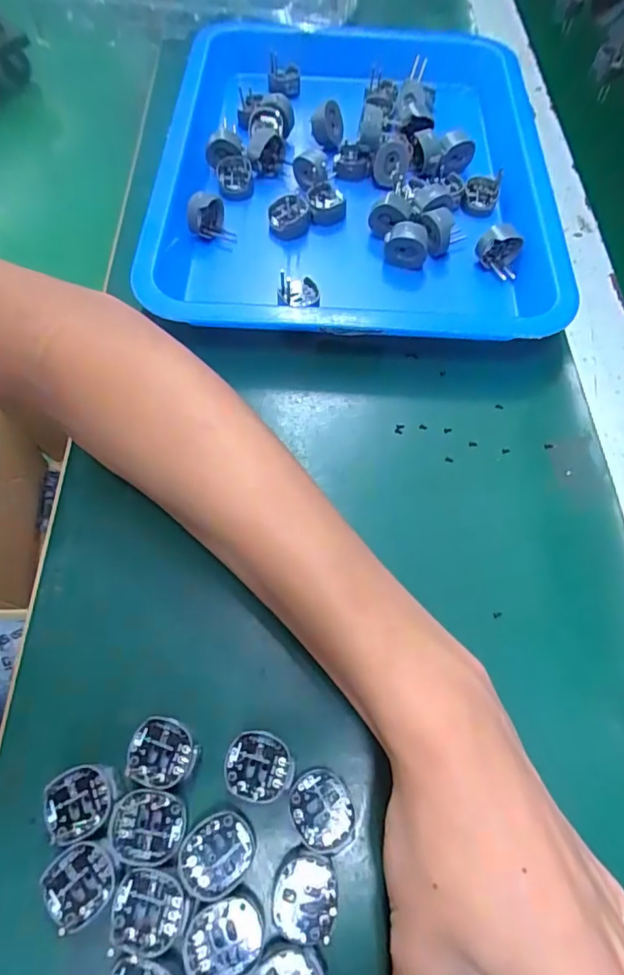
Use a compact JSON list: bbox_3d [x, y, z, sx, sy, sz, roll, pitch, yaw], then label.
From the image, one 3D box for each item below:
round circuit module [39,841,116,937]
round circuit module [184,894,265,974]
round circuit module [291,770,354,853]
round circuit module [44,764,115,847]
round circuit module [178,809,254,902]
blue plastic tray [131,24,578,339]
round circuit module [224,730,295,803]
[{"bbox_3d":[-0.087,0.147,0.191,0.025,0.004,0.024,1,63,-2],"label":"round circuit module"},{"bbox_3d":[-0.031,0.163,0.186,0.028,0.004,0.025,-29,68,-16],"label":"round circuit module"},{"bbox_3d":[0.004,0.128,0.205,0.024,0.004,0.028,-4,63,-5],"label":"round circuit module"},{"bbox_3d":[-0.092,0.124,0.203,0.025,0.004,0.024,1,63,-2],"label":"round circuit module"},{"bbox_3d":[-0.036,0.140,0.197,0.029,0.004,0.024,-38,71,-19],"label":"round circuit module"},{"bbox_3d":[0.032,-0.232,0.373,0.277,0.034,0.329,7,63,2],"label":"blue plastic tray"},{"bbox_3d":[-0.022,0.114,0.211,0.027,0.004,0.025,-3,63,-4],"label":"round circuit module"}]

